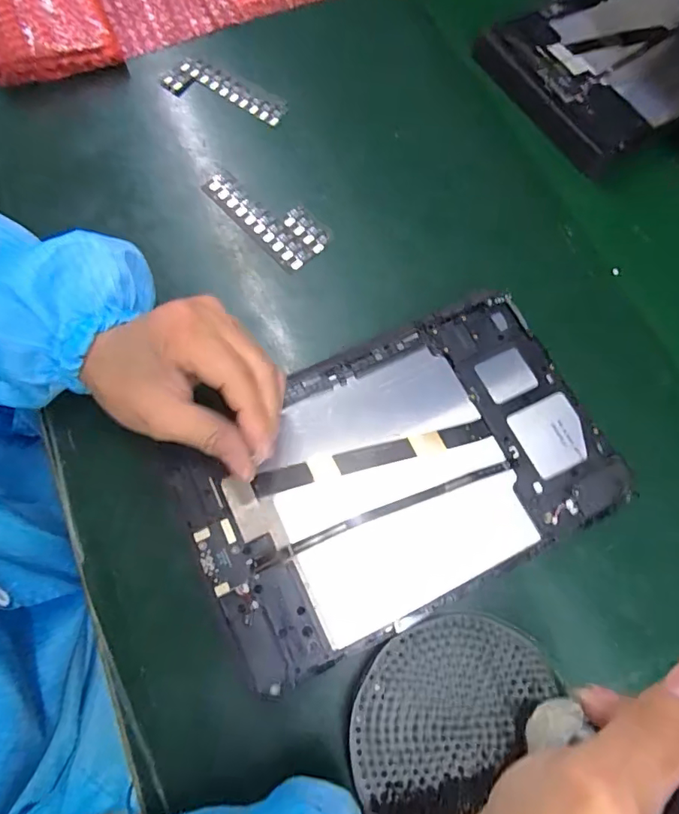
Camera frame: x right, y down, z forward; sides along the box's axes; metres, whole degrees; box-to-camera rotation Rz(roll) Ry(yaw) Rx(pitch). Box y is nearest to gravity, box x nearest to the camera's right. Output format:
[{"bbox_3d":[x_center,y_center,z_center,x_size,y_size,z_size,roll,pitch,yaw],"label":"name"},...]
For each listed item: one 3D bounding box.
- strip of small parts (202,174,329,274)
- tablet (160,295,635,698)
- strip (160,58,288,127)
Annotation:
[{"bbox_3d":[-0.053,-0.142,0.376,0.038,0.004,0.100,-42,77,-16],"label":"strip of small parts"},{"bbox_3d":[0.034,0.035,0.299,0.237,0.014,0.149,-24,73,-8],"label":"tablet"},{"bbox_3d":[-0.091,-0.247,0.409,0.099,0.008,0.036,30,71,7],"label":"strip"}]

